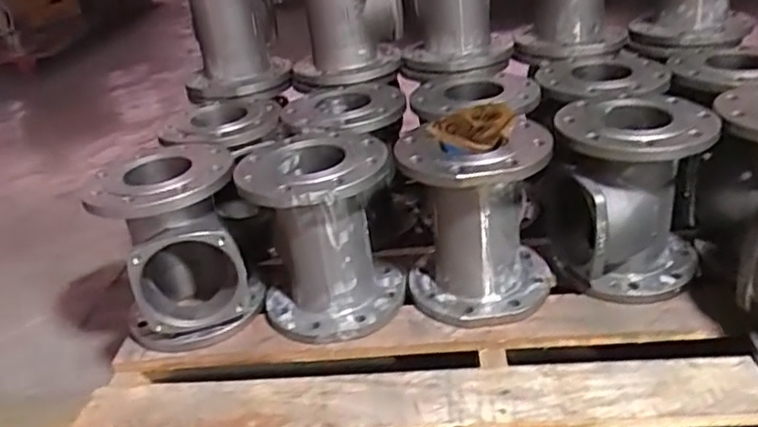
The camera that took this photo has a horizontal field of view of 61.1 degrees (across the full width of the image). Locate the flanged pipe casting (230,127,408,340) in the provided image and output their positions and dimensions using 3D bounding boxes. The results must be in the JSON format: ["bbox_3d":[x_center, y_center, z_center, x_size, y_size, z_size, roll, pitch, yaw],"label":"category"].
[{"bbox_3d":[-0.084,0.021,0.981,0.205,0.247,0.245,-11,29,-6],"label":"flanged pipe casting"}]

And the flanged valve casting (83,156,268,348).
[{"bbox_3d":[-0.303,0.056,0.984,0.206,0.263,0.199,-19,31,-19],"label":"flanged valve casting"}]

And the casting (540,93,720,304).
[{"bbox_3d":[0.365,-0.021,0.937,0.195,0.242,0.205,13,35,32],"label":"casting"}]

